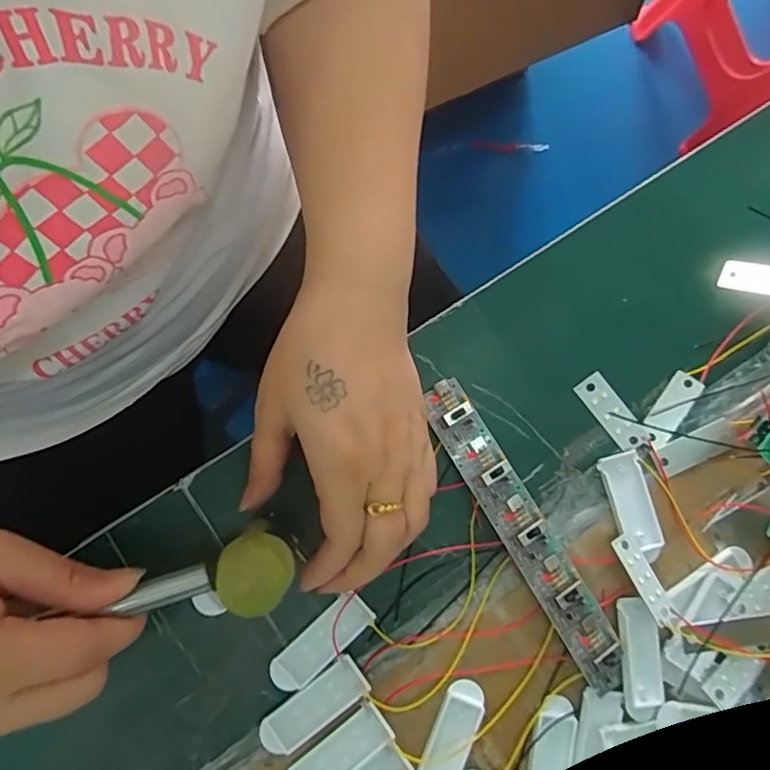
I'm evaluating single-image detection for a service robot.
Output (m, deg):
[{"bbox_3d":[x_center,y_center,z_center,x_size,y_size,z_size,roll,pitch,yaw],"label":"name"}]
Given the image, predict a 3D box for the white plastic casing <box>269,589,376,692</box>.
[{"bbox_3d":[-0.032,0.129,0.293,0.057,0.004,0.020,-41,90,-8],"label":"white plastic casing"}]

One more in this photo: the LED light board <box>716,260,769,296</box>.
[{"bbox_3d":[0.207,-0.057,0.316,0.047,0.004,0.017,21,100,40],"label":"LED light board"}]

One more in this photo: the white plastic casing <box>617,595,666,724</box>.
[{"bbox_3d":[0.127,0.136,0.291,0.019,0.006,0.056,-3,85,-6],"label":"white plastic casing"}]

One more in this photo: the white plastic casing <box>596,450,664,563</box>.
[{"bbox_3d":[0.129,0.064,0.306,0.021,0.005,0.055,-14,86,-7],"label":"white plastic casing"}]

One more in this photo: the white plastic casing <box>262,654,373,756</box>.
[{"bbox_3d":[-0.036,0.159,0.287,0.058,0.006,0.021,-36,89,-8],"label":"white plastic casing"}]

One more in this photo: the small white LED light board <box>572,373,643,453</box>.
[{"bbox_3d":[0.122,0.015,0.316,0.016,0.004,0.045,-38,87,13],"label":"small white LED light board"}]

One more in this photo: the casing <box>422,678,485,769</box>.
[{"bbox_3d":[0.033,0.177,0.289,0.021,0.005,0.058,25,83,-3],"label":"casing"}]

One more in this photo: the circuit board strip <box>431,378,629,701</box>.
[{"bbox_3d":[0.070,0.075,0.299,0.025,0.019,0.170,-30,82,-6],"label":"circuit board strip"}]

